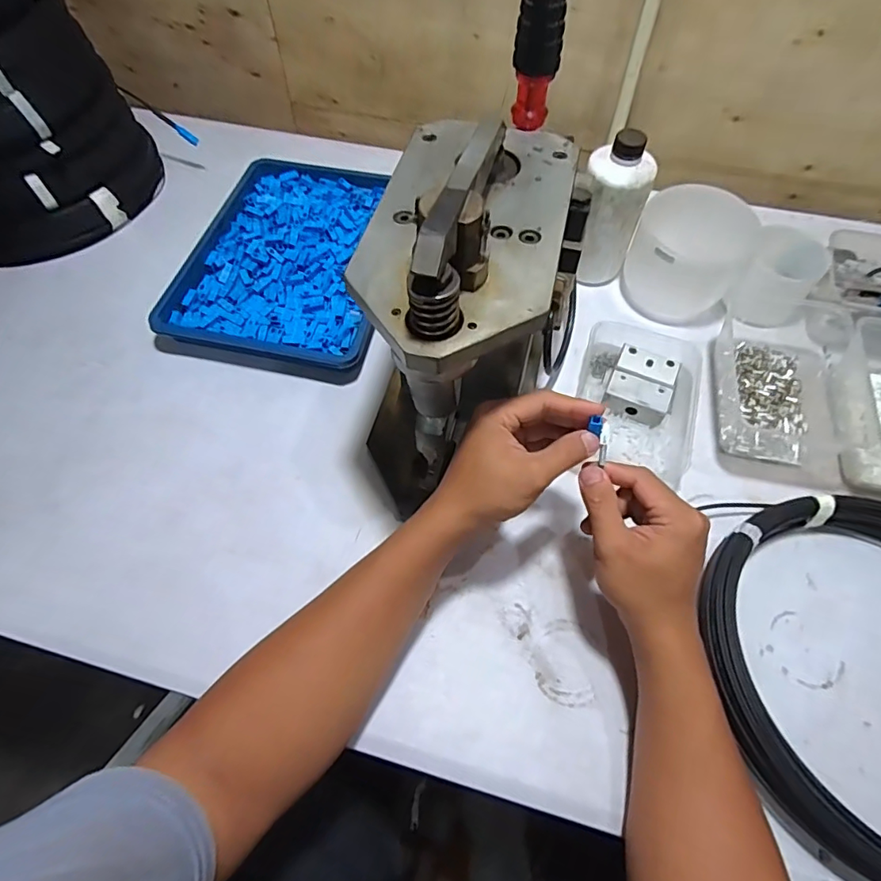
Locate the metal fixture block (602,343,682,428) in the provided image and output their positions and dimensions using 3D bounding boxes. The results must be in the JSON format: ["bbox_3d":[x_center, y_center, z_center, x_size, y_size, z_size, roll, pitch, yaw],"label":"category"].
[{"bbox_3d":[0.209,-0.057,0.527,0.062,0.031,0.070,22,62,12],"label":"metal fixture block"}]

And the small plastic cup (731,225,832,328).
[{"bbox_3d":[0.380,-0.183,0.570,0.079,0.077,0.072,25,63,13],"label":"small plastic cup"}]

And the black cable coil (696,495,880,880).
[{"bbox_3d":[0.341,0.172,0.381,0.264,0.056,0.288,0,60,0],"label":"black cable coil"}]

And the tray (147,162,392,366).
[{"bbox_3d":[-0.176,-0.227,0.626,0.229,0.042,0.305,10,60,5],"label":"tray"}]

